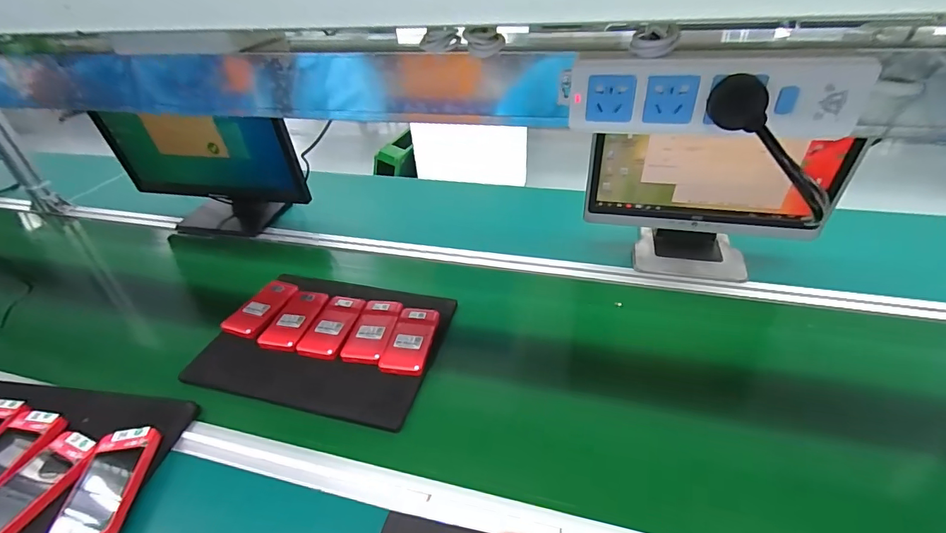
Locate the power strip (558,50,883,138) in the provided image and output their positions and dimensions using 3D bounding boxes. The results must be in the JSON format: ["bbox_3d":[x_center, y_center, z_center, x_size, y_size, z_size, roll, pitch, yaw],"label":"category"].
[{"bbox_3d":[0.166,-0.127,0.315,0.197,0.053,0.023,6,40,15],"label":"power strip"}]

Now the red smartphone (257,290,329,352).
[{"bbox_3d":[-0.284,0.081,0.692,0.063,0.011,0.136,3,39,11],"label":"red smartphone"}]

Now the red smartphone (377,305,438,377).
[{"bbox_3d":[-0.092,0.107,0.646,0.064,0.013,0.130,3,39,11],"label":"red smartphone"}]

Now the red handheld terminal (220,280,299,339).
[{"bbox_3d":[-0.351,0.066,0.715,0.071,0.016,0.124,10,41,20],"label":"red handheld terminal"}]

